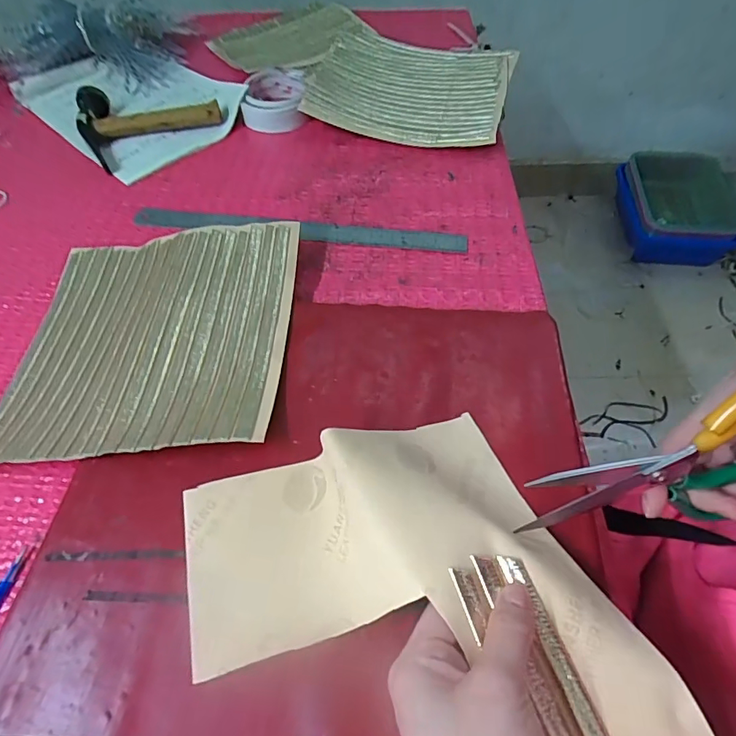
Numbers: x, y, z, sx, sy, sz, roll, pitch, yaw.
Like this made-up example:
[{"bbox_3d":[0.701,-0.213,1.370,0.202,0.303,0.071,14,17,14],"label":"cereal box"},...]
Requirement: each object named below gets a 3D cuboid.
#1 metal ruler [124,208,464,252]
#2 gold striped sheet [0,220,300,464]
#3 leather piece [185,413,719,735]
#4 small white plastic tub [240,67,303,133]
[{"bbox_3d":[-0.070,-0.129,0.431,0.315,0.005,0.030,8,55,7],"label":"metal ruler"},{"bbox_3d":[-0.161,-0.030,0.351,0.201,0.036,0.213,-2,55,-1],"label":"gold striped sheet"},{"bbox_3d":[0.061,0.123,0.206,0.332,0.035,0.175,32,61,27],"label":"leather piece"},{"bbox_3d":[-0.108,-0.315,0.545,0.070,0.033,0.092,-1,55,0],"label":"small white plastic tub"}]

